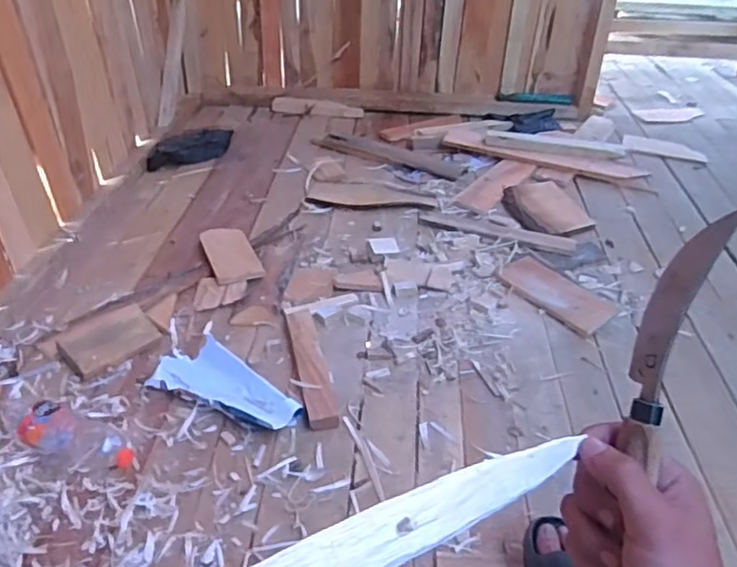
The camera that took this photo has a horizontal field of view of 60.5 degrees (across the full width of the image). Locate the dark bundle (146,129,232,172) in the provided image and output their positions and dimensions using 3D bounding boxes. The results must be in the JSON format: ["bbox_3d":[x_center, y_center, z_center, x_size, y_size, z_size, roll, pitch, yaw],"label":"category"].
[{"bbox_3d":[-0.504,-0.392,1.787,0.106,0.056,0.264,30,43,33],"label":"dark bundle"}]

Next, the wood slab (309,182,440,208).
[{"bbox_3d":[0.012,-0.230,1.629,0.317,0.015,0.115,3,35,0],"label":"wood slab"}]

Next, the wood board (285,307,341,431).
[{"bbox_3d":[-0.100,0.135,1.091,0.048,0.026,0.294,-6,36,-13],"label":"wood board"}]

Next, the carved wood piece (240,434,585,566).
[{"bbox_3d":[0.008,0.118,0.296,0.227,0.006,0.030,-13,77,-24],"label":"carved wood piece"}]

